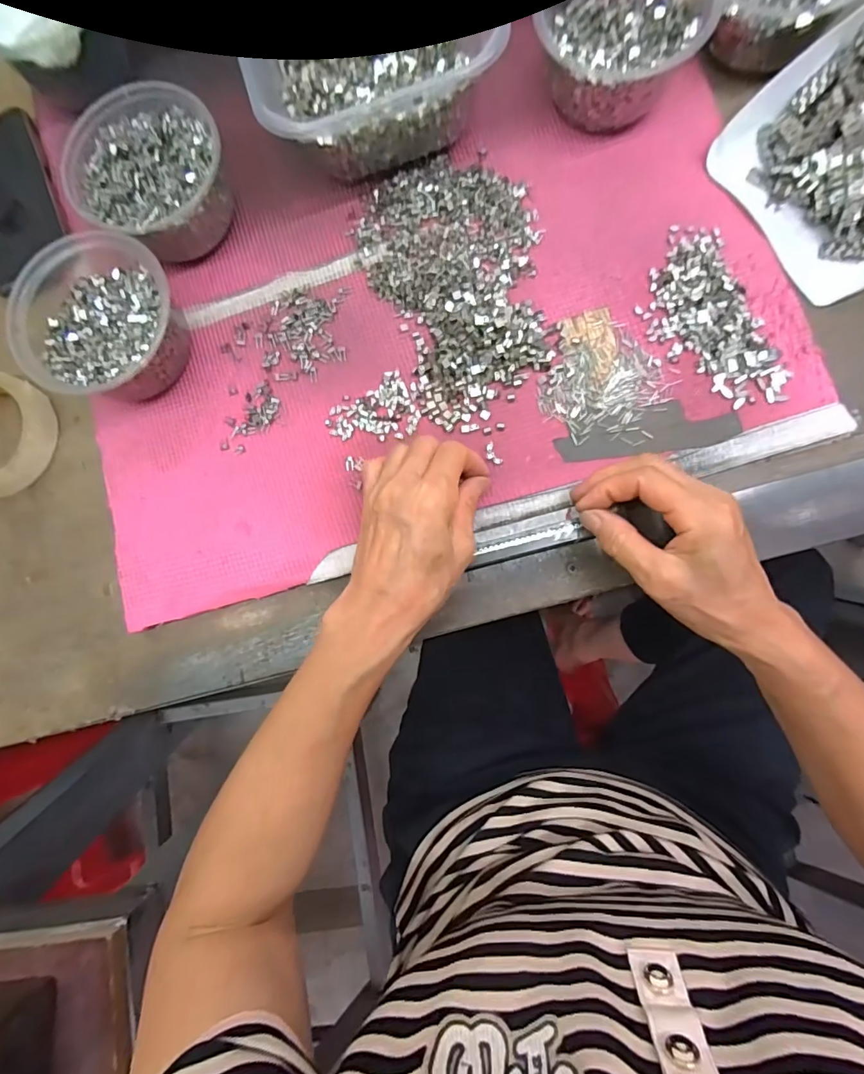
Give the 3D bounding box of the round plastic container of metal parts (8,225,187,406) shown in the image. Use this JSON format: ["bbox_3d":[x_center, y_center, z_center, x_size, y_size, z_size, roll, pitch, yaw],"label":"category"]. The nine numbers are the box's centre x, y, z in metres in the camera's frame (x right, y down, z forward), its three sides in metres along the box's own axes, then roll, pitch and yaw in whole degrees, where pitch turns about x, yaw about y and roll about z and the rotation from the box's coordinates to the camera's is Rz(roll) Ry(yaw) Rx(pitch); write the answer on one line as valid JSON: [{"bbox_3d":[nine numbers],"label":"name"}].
[{"bbox_3d":[-0.240,-0.156,0.365,0.116,0.055,0.111,-1,85,6],"label":"round plastic container of metal parts"}]

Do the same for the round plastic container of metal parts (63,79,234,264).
[{"bbox_3d":[-0.208,-0.271,0.374,0.114,0.057,0.109,-1,85,6],"label":"round plastic container of metal parts"}]

